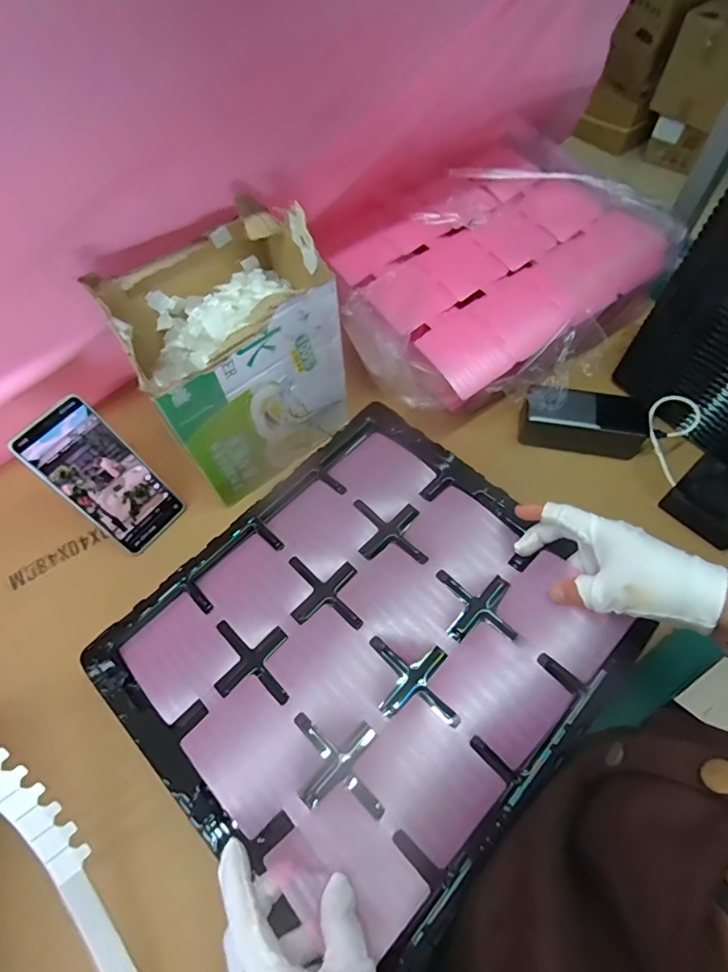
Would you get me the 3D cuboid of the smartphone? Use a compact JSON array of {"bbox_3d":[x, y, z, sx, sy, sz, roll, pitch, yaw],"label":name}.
[{"bbox_3d":[-0.265,-0.006,0.519,0.009,0.168,0.078,16,58,48],"label":"smartphone"}]

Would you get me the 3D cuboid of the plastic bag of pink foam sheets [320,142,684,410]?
[{"bbox_3d":[0.171,-0.269,0.644,0.417,0.089,0.313,-39,67,-18],"label":"plastic bag of pink foam sheets"}]

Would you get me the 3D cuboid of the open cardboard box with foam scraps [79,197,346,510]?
[{"bbox_3d":[-0.131,-0.130,0.521,0.188,0.212,0.147,-37,66,-17],"label":"open cardboard box with foam scraps"}]

